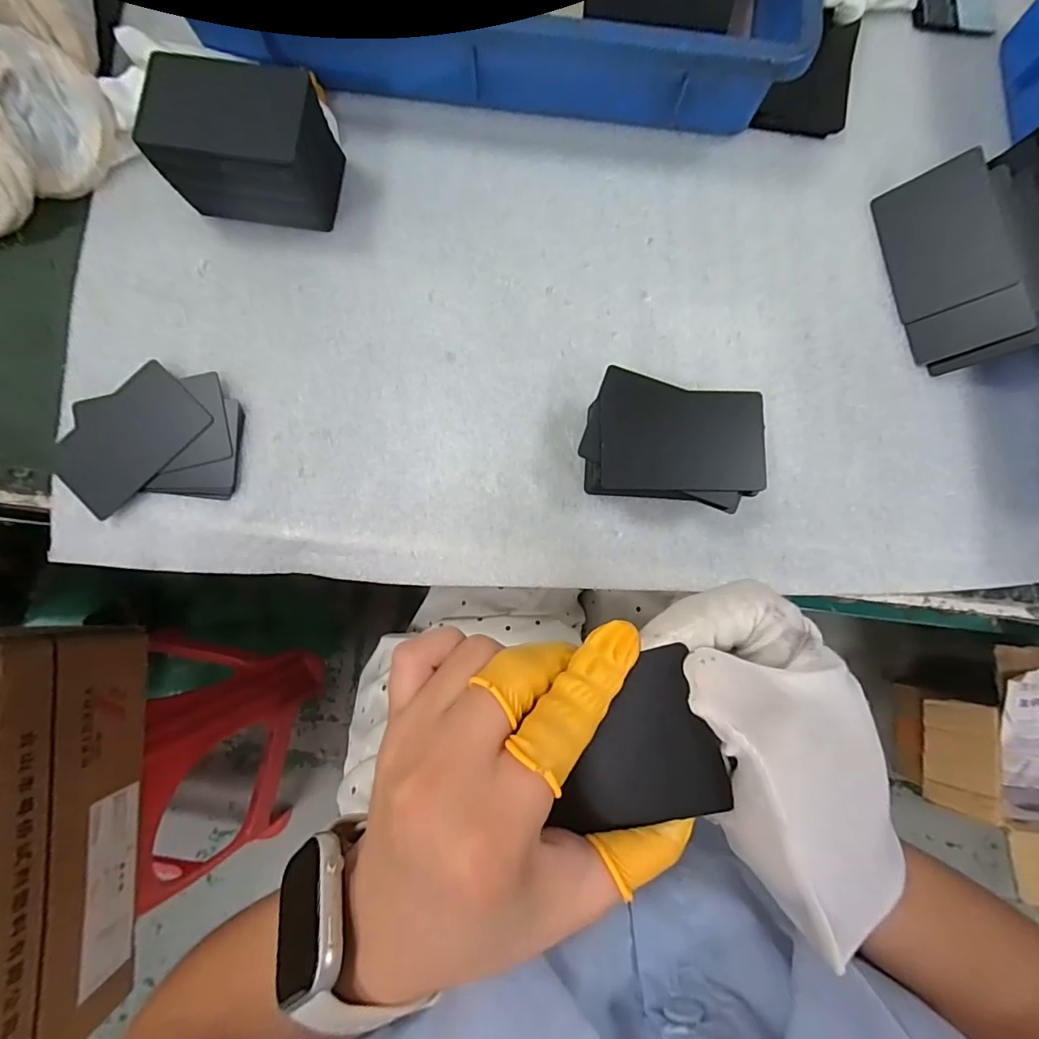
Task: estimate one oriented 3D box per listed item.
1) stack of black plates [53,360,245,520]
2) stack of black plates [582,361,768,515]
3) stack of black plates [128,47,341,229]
[{"bbox_3d":[-0.216,-0.047,0.292,0.103,0.008,0.079,-11,84,-2],"label":"stack of black plates"},{"bbox_3d":[0.082,-0.040,0.283,0.093,0.036,0.065,11,83,0],"label":"stack of black plates"},{"bbox_3d":[-0.154,-0.215,0.287,0.085,0.061,0.064,6,83,0],"label":"stack of black plates"}]

